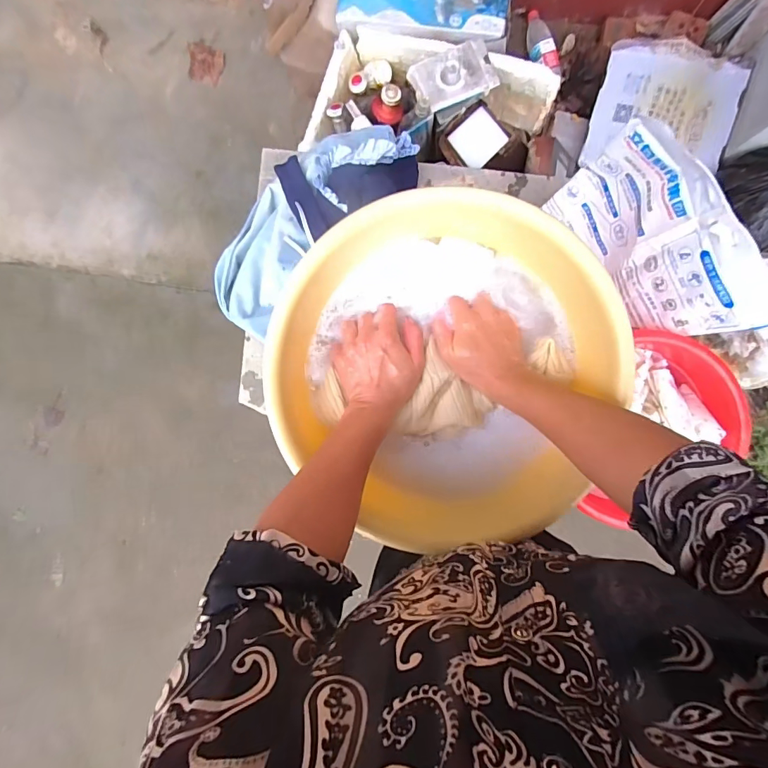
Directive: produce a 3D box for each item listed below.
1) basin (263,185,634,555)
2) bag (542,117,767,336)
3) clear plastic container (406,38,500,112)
[{"bbox_3d":[0.054,-0.028,0.492,0.355,0.110,0.341,0,86,2],"label":"basin"},{"bbox_3d":[0.437,-0.227,0.695,0.066,0.271,0.356,-27,85,-9],"label":"bag"},{"bbox_3d":[0.166,-0.739,1.036,0.194,0.044,0.130,-24,89,3],"label":"clear plastic container"}]

